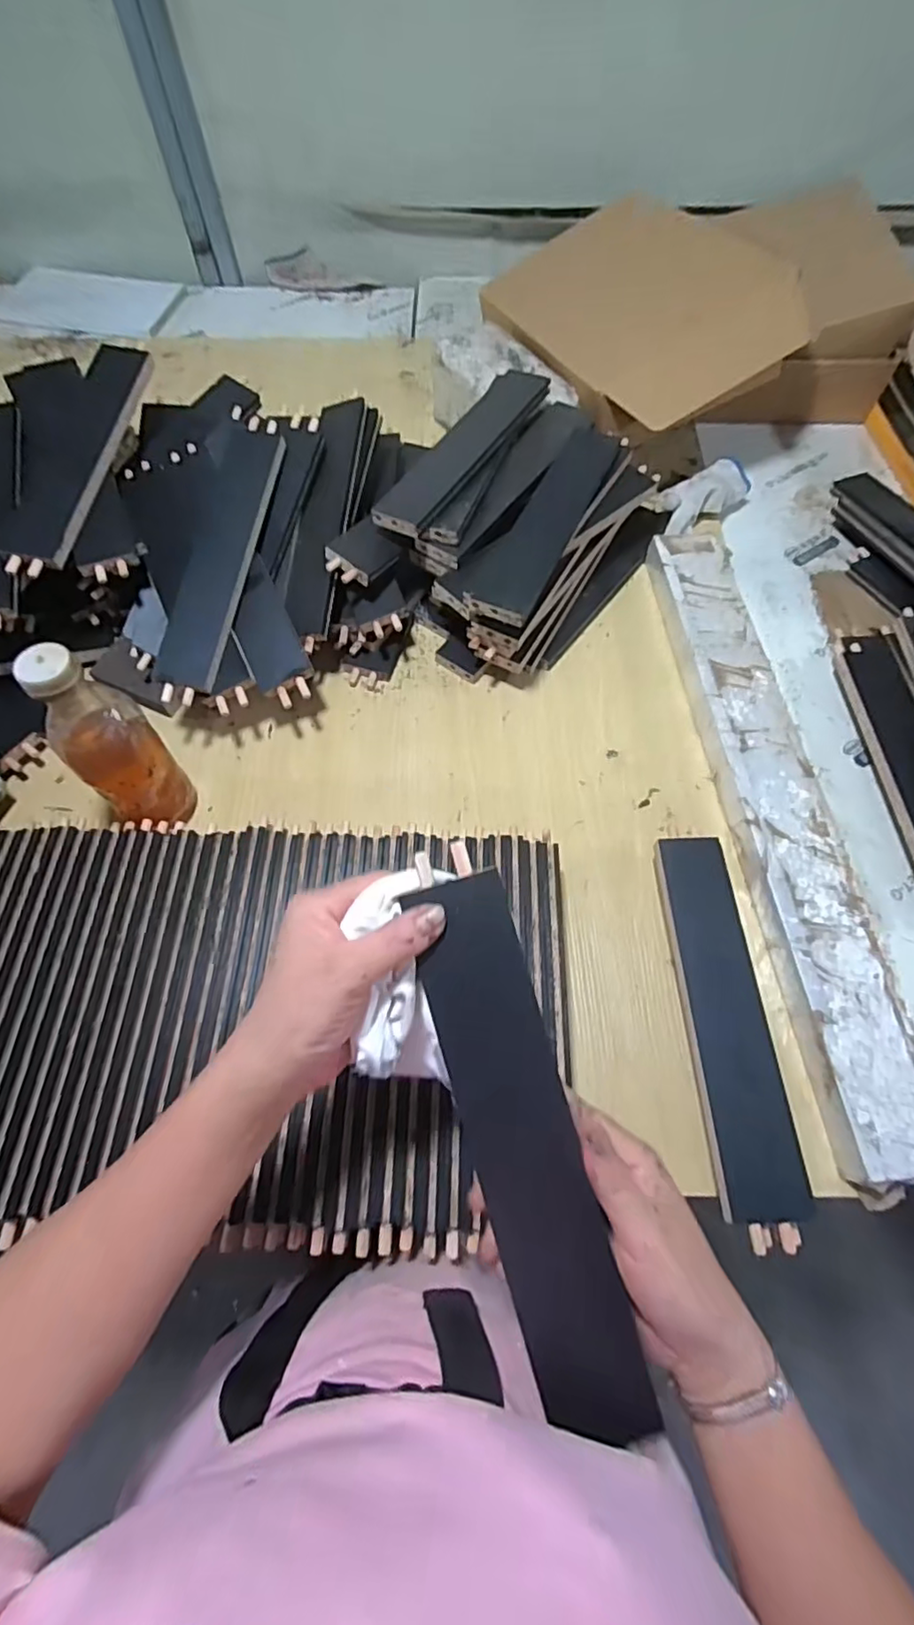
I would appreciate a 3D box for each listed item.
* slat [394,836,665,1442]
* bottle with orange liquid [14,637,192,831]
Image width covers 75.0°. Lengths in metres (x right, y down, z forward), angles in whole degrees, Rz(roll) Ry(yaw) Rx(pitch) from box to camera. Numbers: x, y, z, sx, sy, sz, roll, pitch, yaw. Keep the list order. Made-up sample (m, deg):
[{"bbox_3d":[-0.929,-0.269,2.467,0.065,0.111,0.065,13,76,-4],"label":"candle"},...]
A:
[{"bbox_3d":[0.033,0.161,0.302,0.054,0.010,0.282,-15,82,-8],"label":"slat"},{"bbox_3d":[-0.284,-0.050,0.498,0.057,0.198,0.069,41,70,16],"label":"bottle with orange liquid"}]

